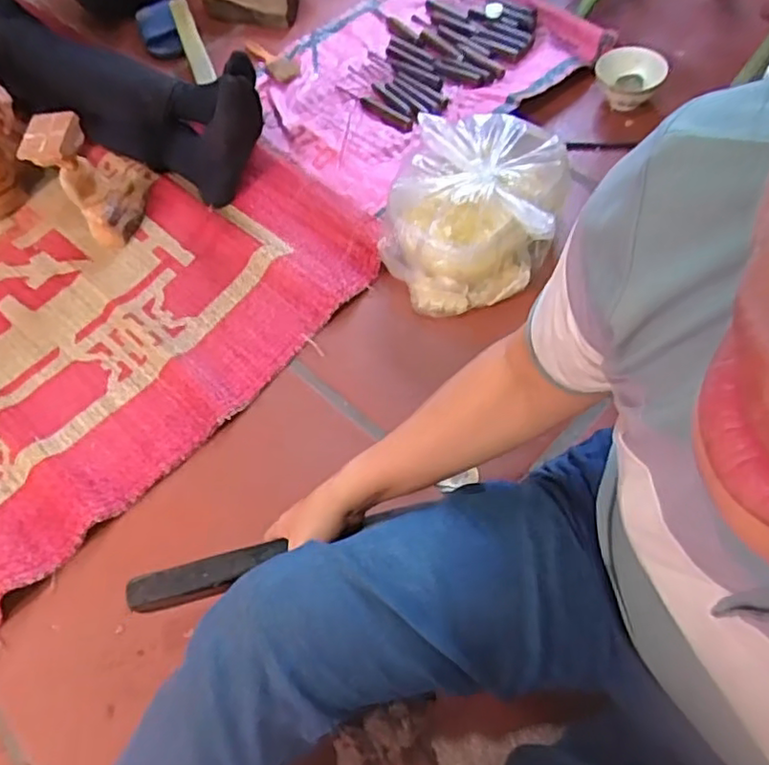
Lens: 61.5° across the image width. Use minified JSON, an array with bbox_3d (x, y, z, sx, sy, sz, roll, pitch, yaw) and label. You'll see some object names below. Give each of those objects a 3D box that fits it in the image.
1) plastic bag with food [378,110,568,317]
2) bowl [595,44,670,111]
[{"bbox_3d":[0.124,-0.227,0.889,0.209,0.152,0.255,12,61,15],"label":"plastic bag with food"},{"bbox_3d":[0.387,-0.485,1.021,0.103,0.058,0.098,-2,59,3],"label":"bowl"}]

